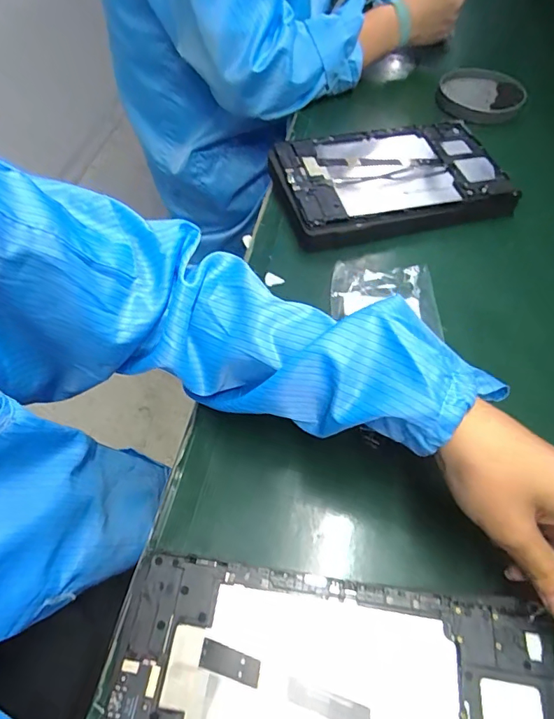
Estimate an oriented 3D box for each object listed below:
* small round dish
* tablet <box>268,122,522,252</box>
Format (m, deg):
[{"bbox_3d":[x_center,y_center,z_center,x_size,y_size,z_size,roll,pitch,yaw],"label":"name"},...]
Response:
[{"bbox_3d":[0.279,-0.363,0.634,0.112,0.026,0.116,1,55,-2],"label":"small round dish"},{"bbox_3d":[0.125,-0.206,0.515,0.244,0.026,0.156,-10,57,-10],"label":"tablet"}]

